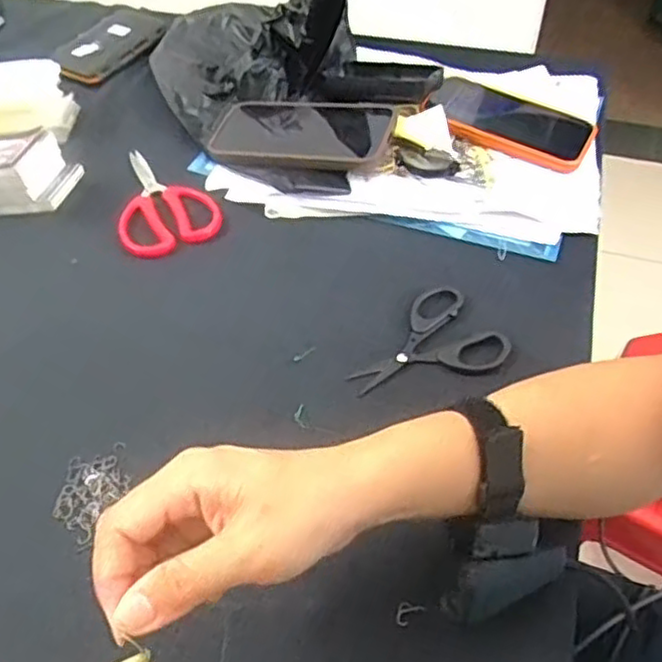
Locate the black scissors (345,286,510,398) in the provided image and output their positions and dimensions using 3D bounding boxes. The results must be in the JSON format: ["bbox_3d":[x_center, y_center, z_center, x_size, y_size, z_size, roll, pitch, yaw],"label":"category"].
[{"bbox_3d":[0.075,0.016,0.480,0.076,0.007,0.110,31,59,24],"label":"black scissors"}]

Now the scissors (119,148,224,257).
[{"bbox_3d":[-0.147,-0.117,0.603,0.083,0.012,0.135,-16,53,-10],"label":"scissors"}]

